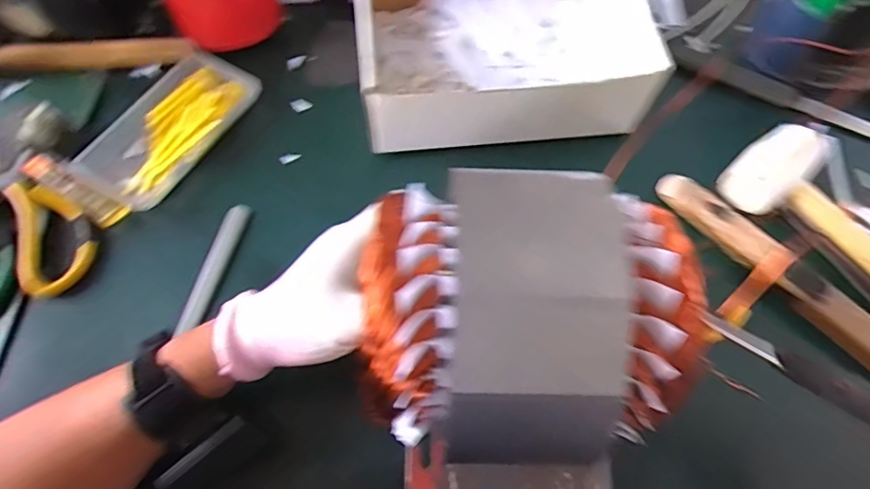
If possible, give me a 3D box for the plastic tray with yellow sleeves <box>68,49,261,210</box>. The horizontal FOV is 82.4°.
[{"bbox_3d":[-0.236,-0.109,0.452,0.080,0.024,0.164,29,70,10],"label":"plastic tray with yellow sleeves"}]

